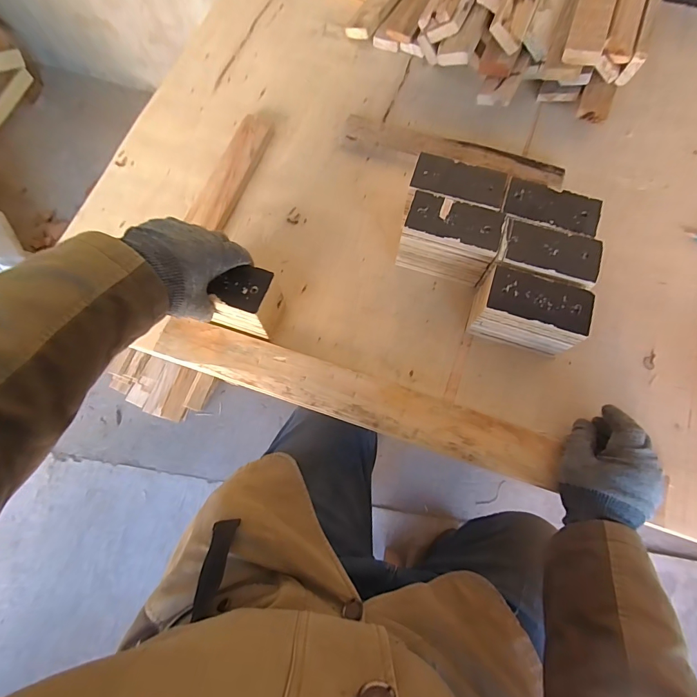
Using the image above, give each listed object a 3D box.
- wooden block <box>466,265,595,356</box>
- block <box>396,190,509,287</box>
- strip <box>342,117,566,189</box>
[{"bbox_3d":[0.222,-0.043,0.477,0.118,0.084,0.071,17,75,7],"label":"wooden block"},{"bbox_3d":[0.136,-0.142,0.509,0.122,0.089,0.065,18,75,7],"label":"block"},{"bbox_3d":[0.159,-0.306,0.594,0.338,0.019,0.049,18,75,7],"label":"strip"}]

